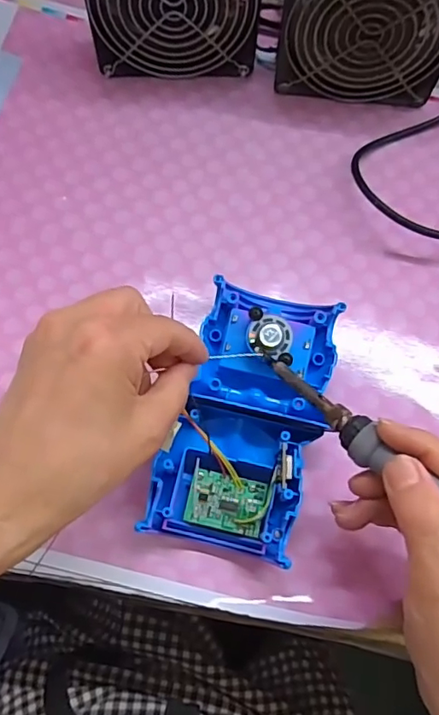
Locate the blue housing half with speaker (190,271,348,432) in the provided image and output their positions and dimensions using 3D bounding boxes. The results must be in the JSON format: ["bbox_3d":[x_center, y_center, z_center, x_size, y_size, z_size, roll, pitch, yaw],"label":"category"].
[{"bbox_3d":[0.030,-0.002,0.328,0.084,0.041,0.077,14,71,3],"label":"blue housing half with speaker"}]

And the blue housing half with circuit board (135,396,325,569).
[{"bbox_3d":[0.006,0.068,0.305,0.081,0.035,0.079,14,71,3],"label":"blue housing half with circuit board"}]

